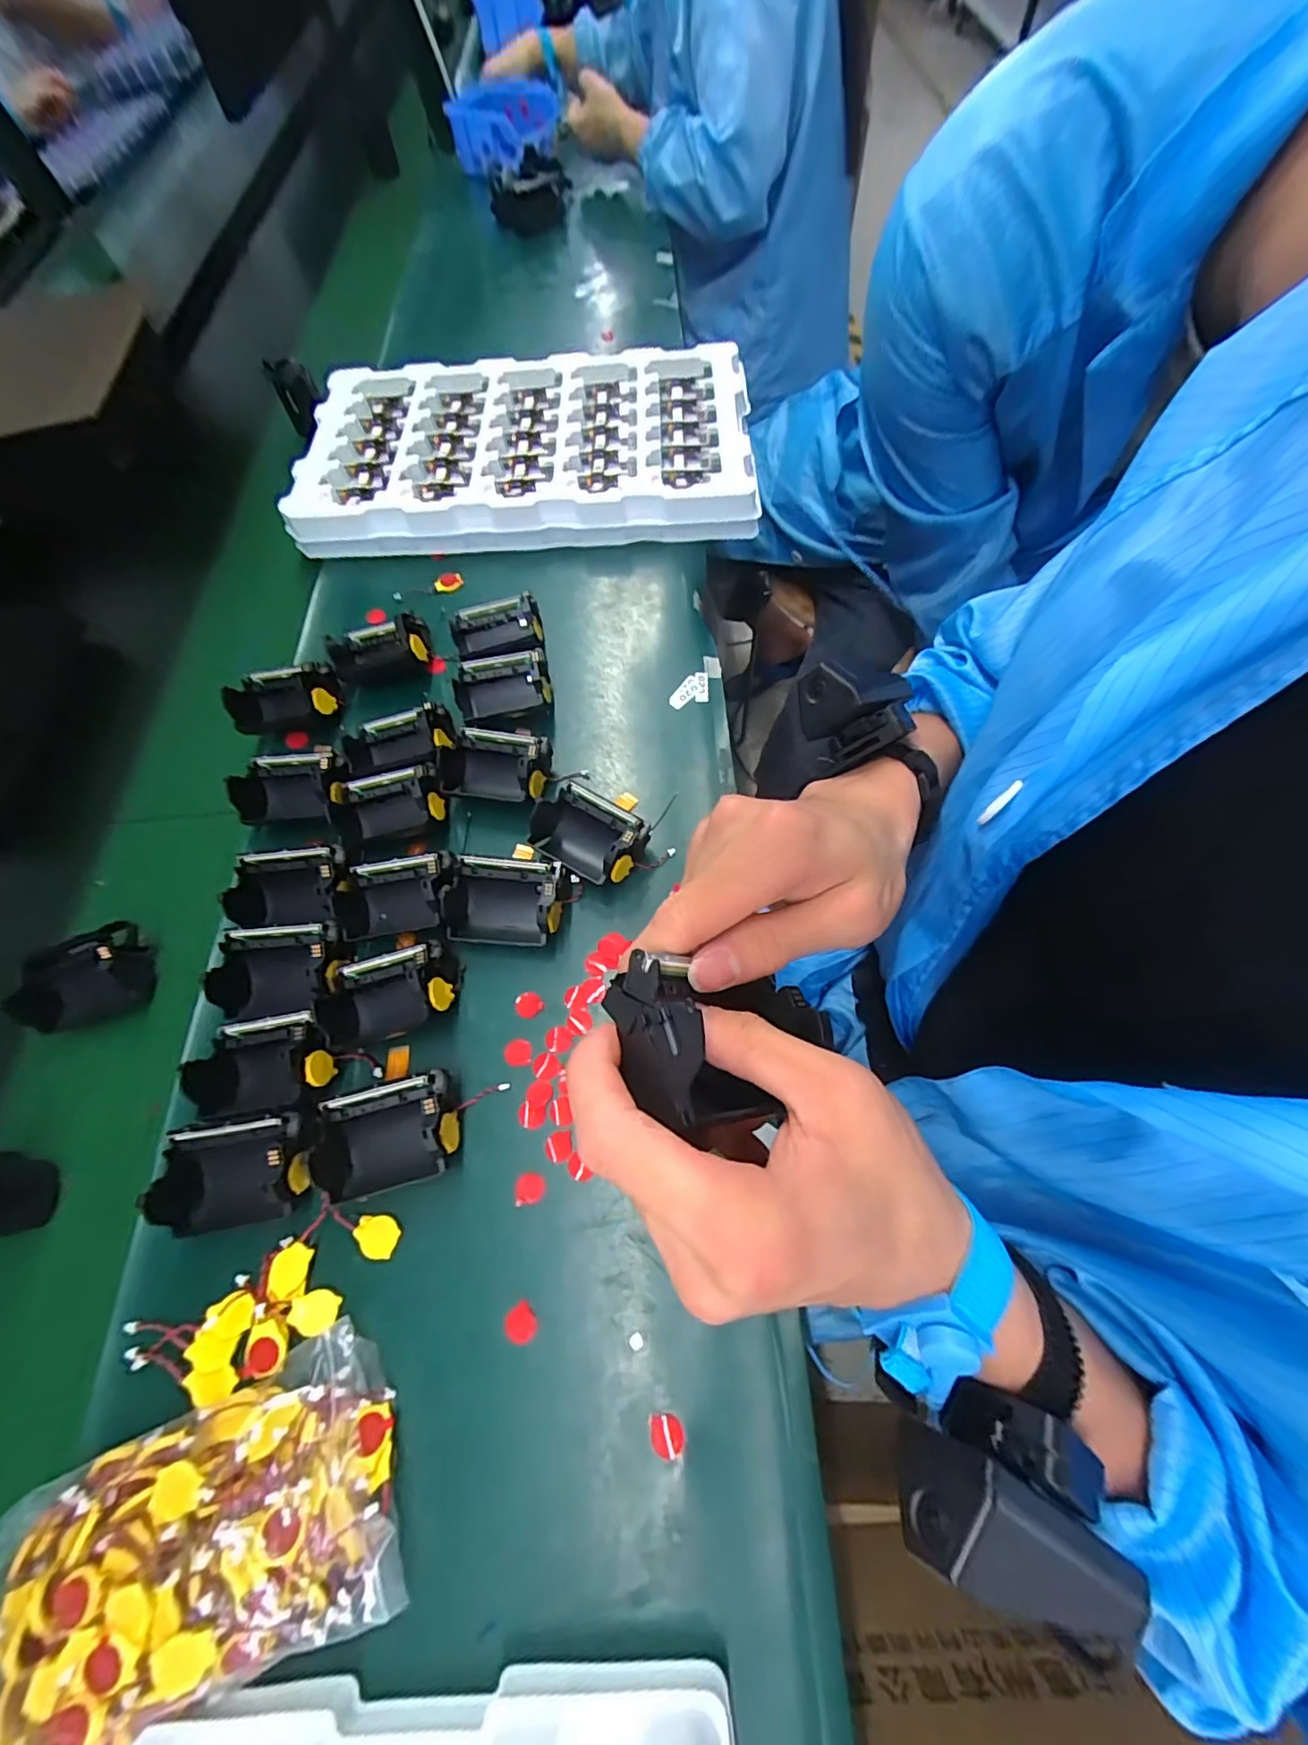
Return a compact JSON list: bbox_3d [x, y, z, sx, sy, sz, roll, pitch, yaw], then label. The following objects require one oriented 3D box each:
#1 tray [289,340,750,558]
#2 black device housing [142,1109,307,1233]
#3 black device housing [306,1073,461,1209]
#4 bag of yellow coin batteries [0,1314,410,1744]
[{"bbox_3d":[-0.132,-0.435,0.585,0.450,0.059,0.263,-4,66,3],"label":"tray"},{"bbox_3d":[-0.230,0.165,0.316,0.080,0.032,0.053,-9,66,-2],"label":"black device housing"},{"bbox_3d":[-0.149,0.146,0.318,0.079,0.037,0.054,-15,66,-4],"label":"black device housing"},{"bbox_3d":[-0.202,0.299,0.252,0.165,0.032,0.103,-26,67,-7],"label":"bag of yellow coin batteries"}]

